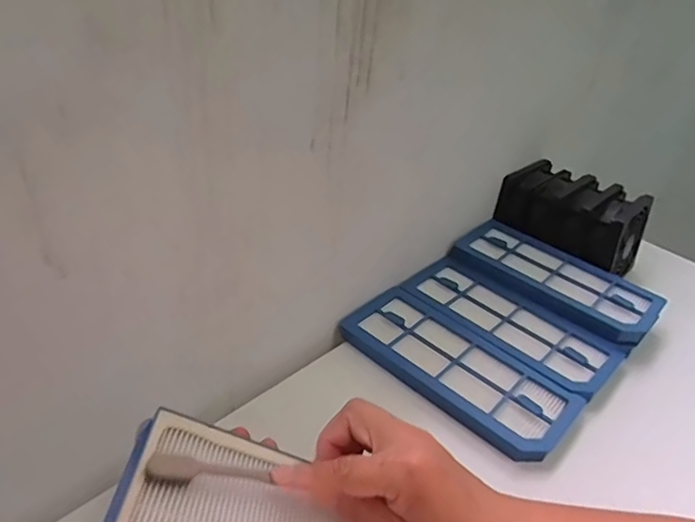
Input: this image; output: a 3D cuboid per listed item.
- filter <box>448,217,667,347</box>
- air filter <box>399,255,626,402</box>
[{"bbox_3d":[0.224,0.019,0.586,0.207,0.027,0.097,31,42,32],"label":"filter"},{"bbox_3d":[0.159,0.061,0.539,0.206,0.021,0.091,31,42,31],"label":"air filter"}]

